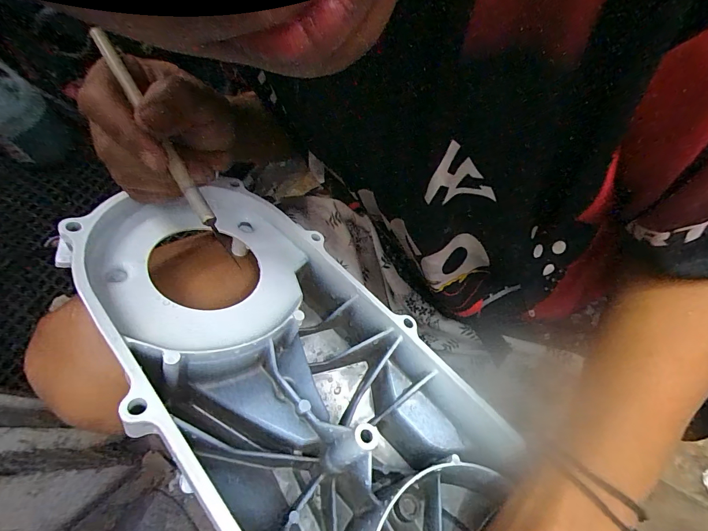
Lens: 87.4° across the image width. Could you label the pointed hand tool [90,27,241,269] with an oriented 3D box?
[{"bbox_3d":[-0.099,-0.063,0.195,0.007,0.005,0.139,-31,92,-13],"label":"pointed hand tool"}]

